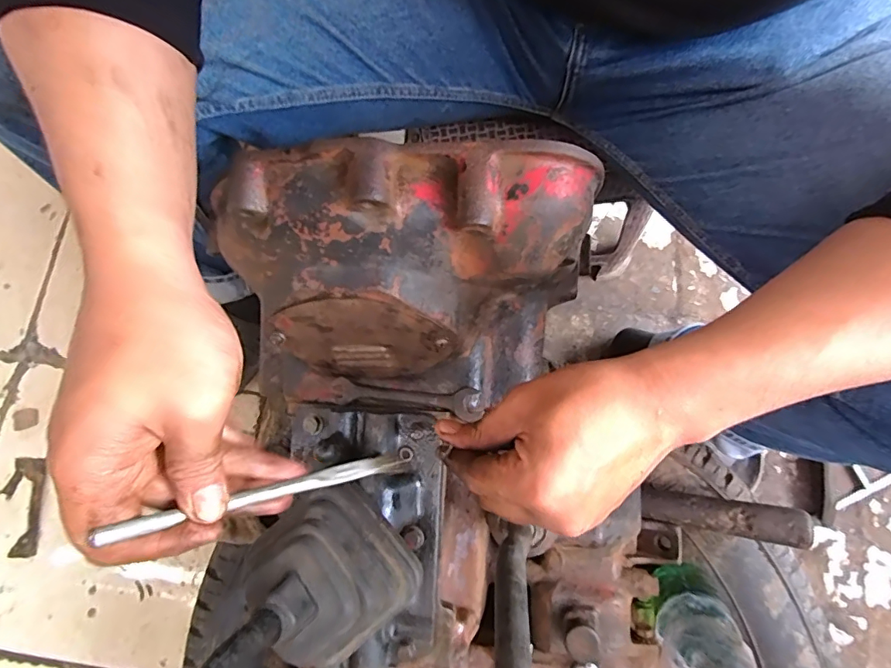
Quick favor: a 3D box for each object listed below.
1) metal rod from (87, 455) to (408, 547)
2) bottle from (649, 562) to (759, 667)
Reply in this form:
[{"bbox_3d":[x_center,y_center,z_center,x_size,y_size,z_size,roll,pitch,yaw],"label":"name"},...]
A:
[{"bbox_3d":[-0.086,0.082,0.258,0.158,0.011,0.013,-1,69,-46],"label":"metal rod"},{"bbox_3d":[0.206,0.255,0.421,0.076,0.244,0.056,-39,77,13],"label":"bottle"}]

